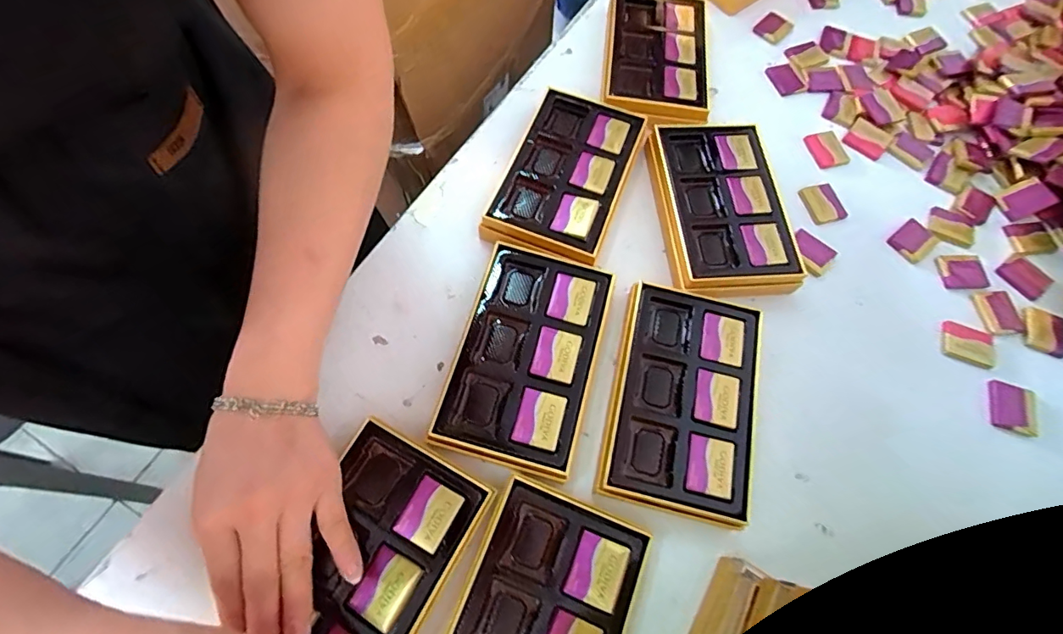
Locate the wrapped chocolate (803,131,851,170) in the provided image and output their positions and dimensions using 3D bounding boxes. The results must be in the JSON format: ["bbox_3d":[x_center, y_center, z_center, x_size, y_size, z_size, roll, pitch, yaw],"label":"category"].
[{"bbox_3d":[0.296,-0.168,0.497,0.034,0.004,0.043,-8,67,-7],"label":"wrapped chocolate"}]

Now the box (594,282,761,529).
[{"bbox_3d":[0.114,0.061,0.374,0.103,0.026,0.164,15,66,3],"label":"box"}]

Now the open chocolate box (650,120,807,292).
[{"bbox_3d":[0.167,-0.096,0.445,0.104,0.034,0.166,-3,66,-5],"label":"open chocolate box"}]

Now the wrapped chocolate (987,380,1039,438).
[{"bbox_3d":[0.389,0.074,0.401,0.034,0.005,0.039,21,67,6],"label":"wrapped chocolate"}]

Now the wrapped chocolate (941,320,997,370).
[{"bbox_3d":[0.370,0.023,0.420,0.040,0.005,0.033,17,66,4],"label":"wrapped chocolate"}]

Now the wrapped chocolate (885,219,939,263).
[{"bbox_3d":[0.353,-0.071,0.458,0.043,0.004,0.031,-33,72,-16],"label":"wrapped chocolate"}]

